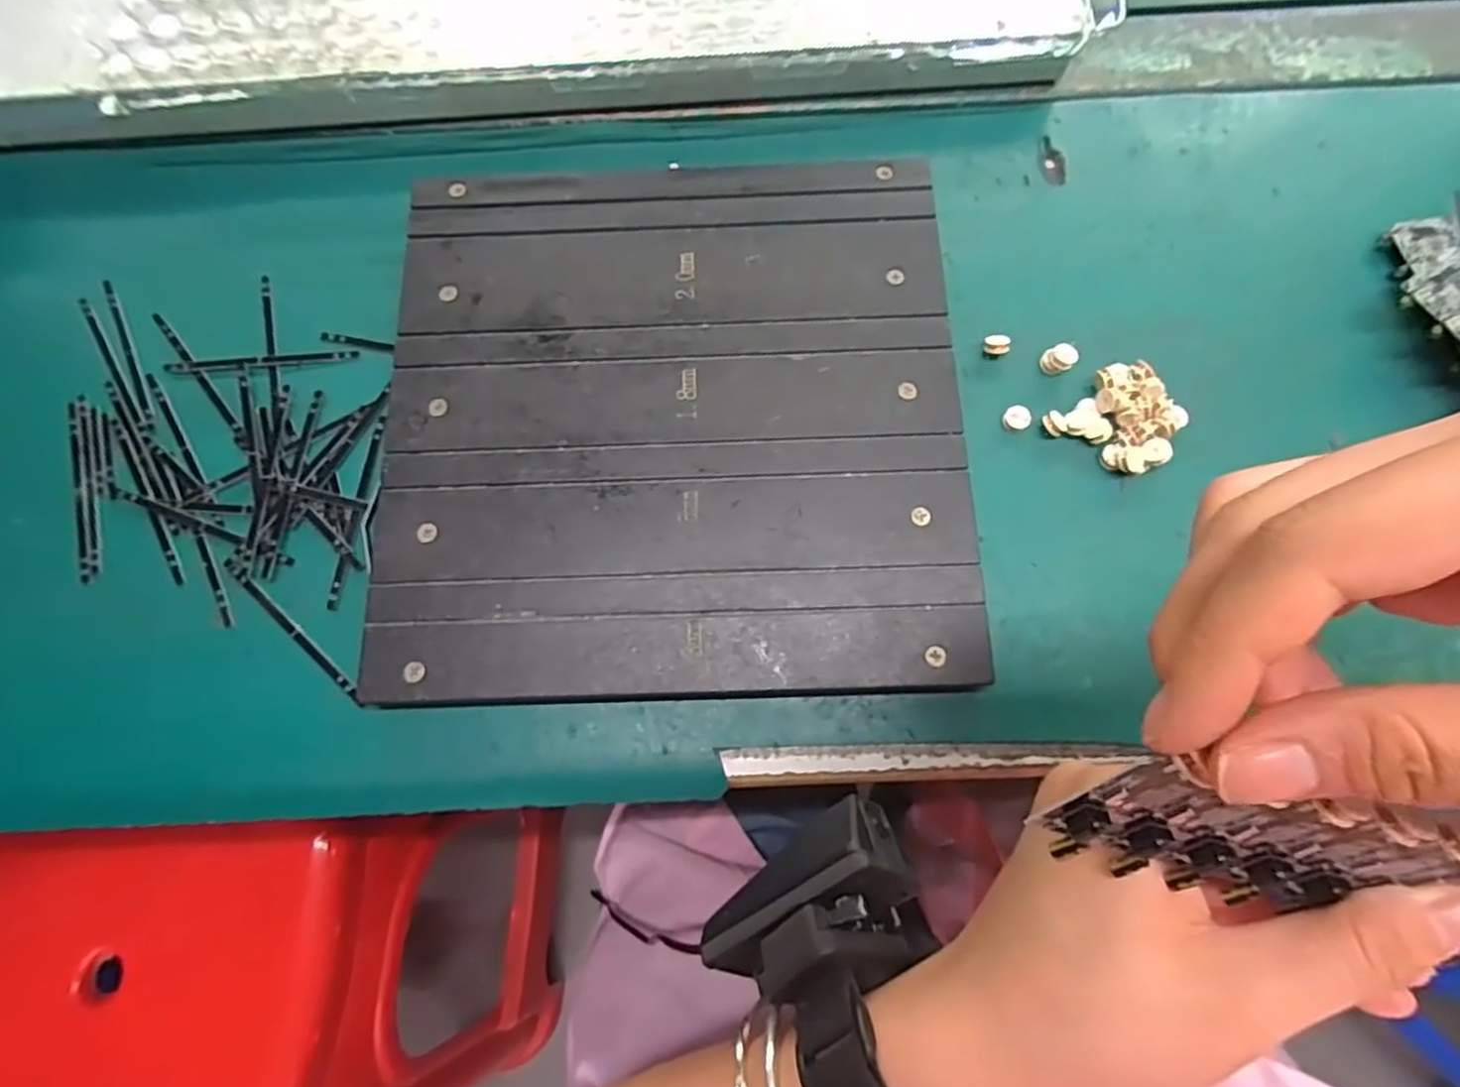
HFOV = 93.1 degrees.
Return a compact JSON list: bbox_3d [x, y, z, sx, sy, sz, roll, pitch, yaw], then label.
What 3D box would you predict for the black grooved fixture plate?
[{"bbox_3d":[-0.023,-0.054,0.281,0.224,0.016,0.223,-2,76,0],"label":"black grooved fixture plate"}]

